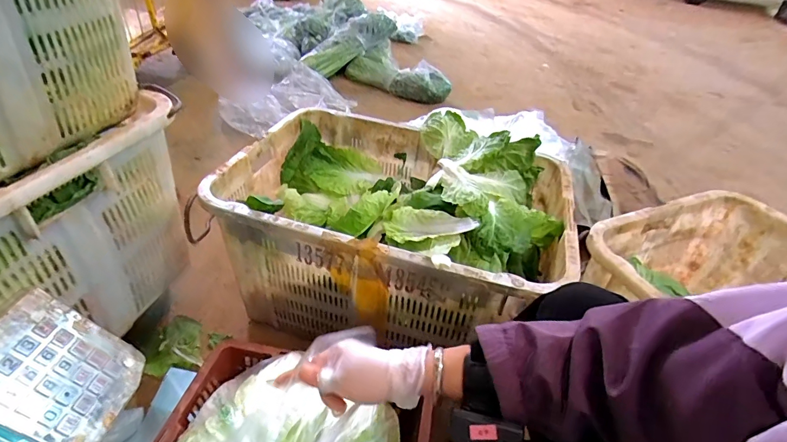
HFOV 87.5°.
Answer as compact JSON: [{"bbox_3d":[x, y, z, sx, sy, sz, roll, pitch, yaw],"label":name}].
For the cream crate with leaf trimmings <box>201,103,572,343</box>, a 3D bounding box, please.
[{"bbox_3d":[0.011,0.001,0.898,0.653,0.260,0.471,15,39,11],"label":"cream crate with leaf trimmings"}]

